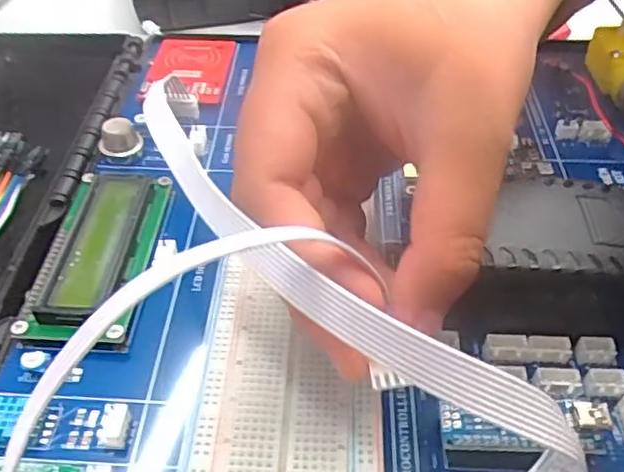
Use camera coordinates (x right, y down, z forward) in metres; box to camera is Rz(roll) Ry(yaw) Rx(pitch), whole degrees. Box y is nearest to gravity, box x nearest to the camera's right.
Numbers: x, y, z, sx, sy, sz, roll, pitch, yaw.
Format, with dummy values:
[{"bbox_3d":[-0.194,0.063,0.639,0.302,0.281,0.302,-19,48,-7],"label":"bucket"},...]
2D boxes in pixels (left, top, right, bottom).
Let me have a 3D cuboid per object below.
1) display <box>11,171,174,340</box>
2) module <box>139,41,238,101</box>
[{"bbox_3d":[-0.078,0.005,0.224,0.041,0.013,0.075,1,45,2],"label":"display"},{"bbox_3d":[-0.065,-0.088,0.319,0.044,0.005,0.058,1,45,2],"label":"module"}]

